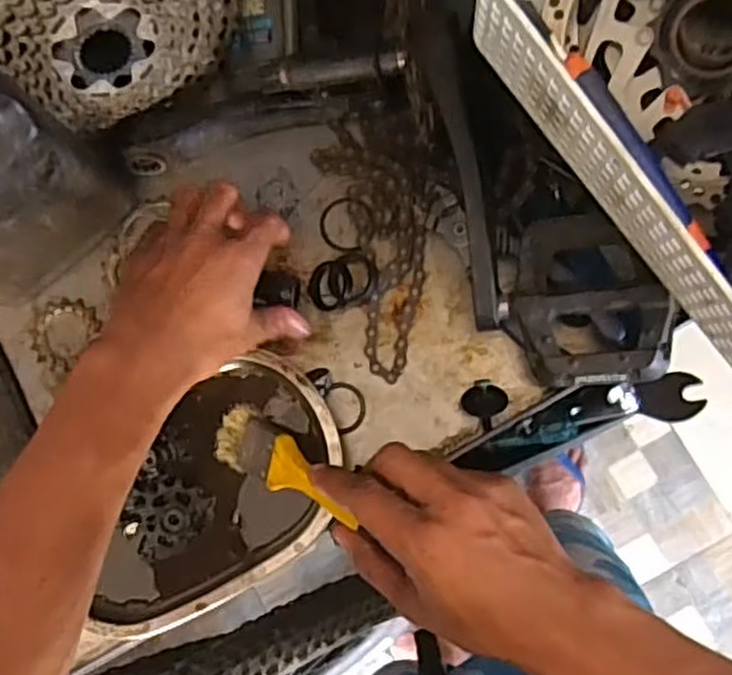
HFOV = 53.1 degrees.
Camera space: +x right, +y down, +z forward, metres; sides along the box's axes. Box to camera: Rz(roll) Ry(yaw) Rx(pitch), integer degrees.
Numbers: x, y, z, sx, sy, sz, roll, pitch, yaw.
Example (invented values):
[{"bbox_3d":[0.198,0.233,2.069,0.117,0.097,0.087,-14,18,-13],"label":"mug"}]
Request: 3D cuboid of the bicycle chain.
[{"bbox_3d":[0.017,-0.070,0.520,0.073,0.016,0.186,-16,80,3],"label":"bicycle chain"}]

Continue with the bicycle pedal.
[{"bbox_3d":[0.143,-0.026,0.480,0.100,0.043,0.114,-2,81,5],"label":"bicycle pedal"}]

